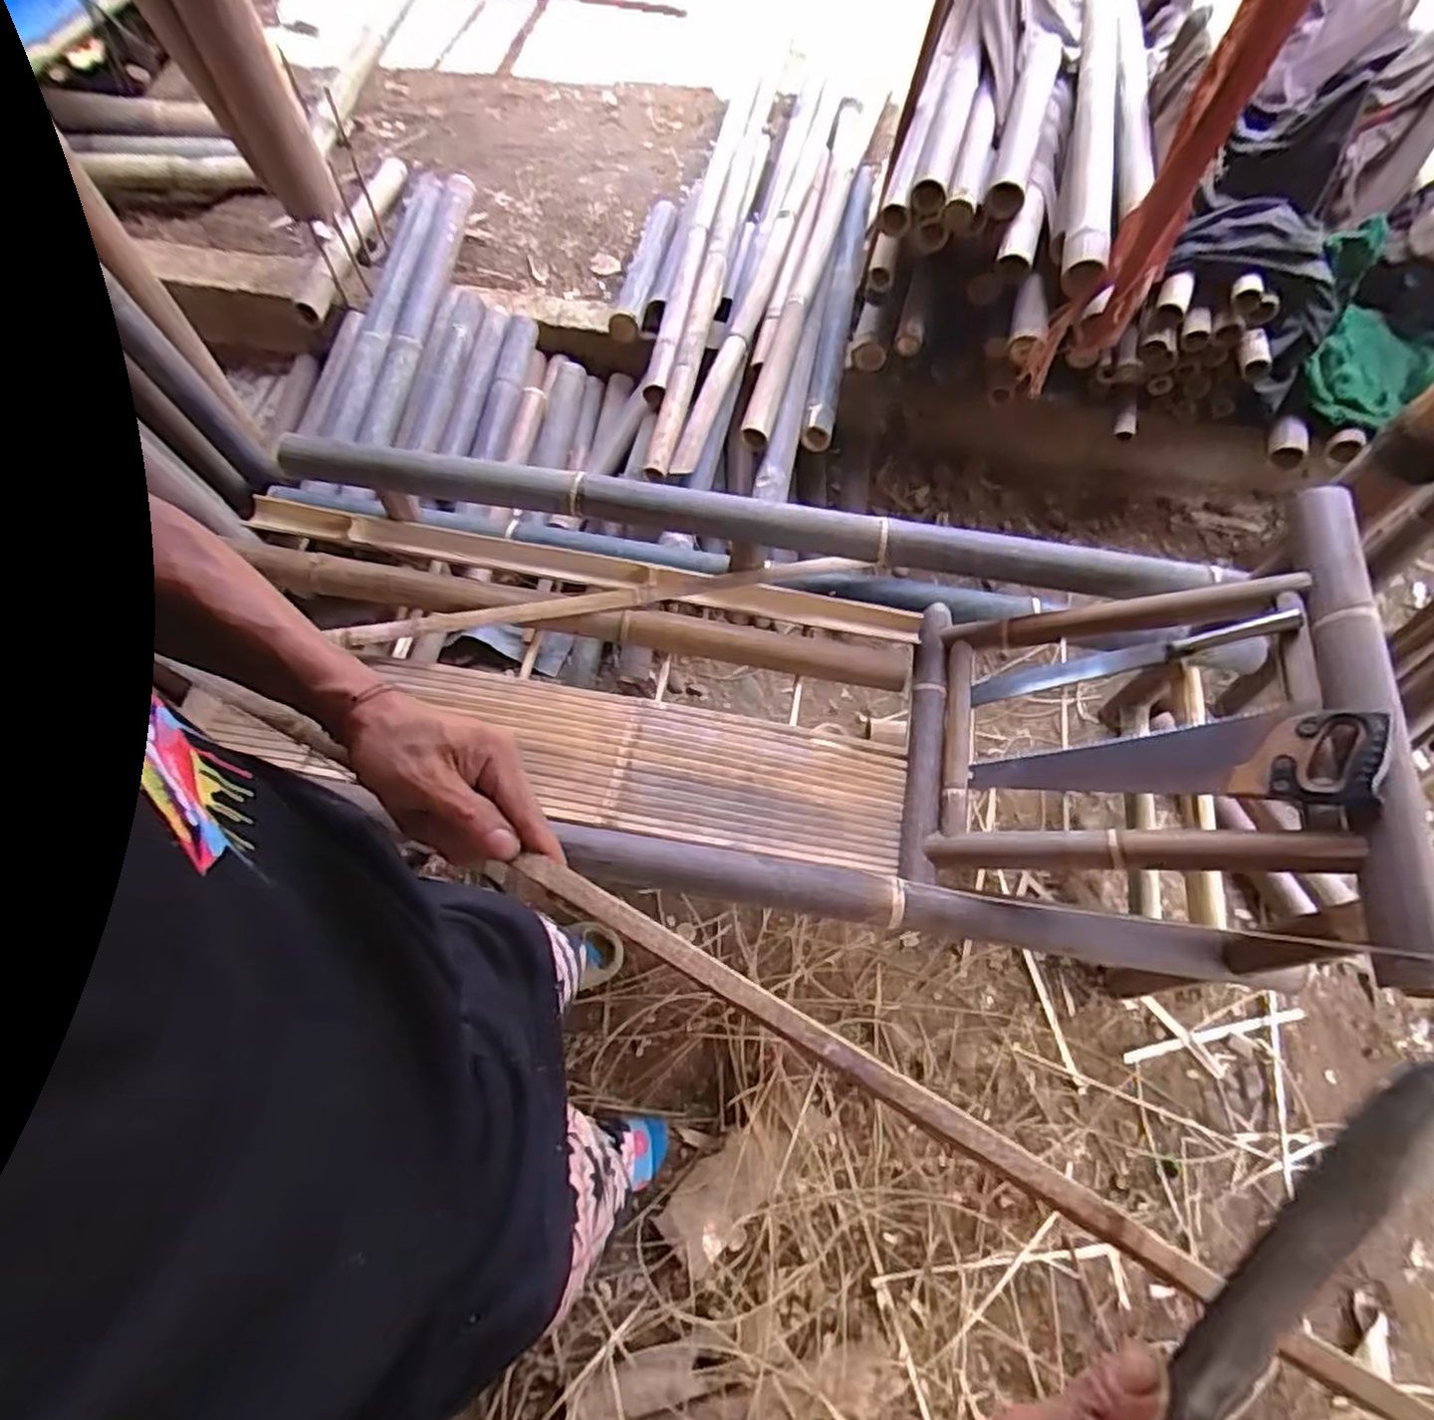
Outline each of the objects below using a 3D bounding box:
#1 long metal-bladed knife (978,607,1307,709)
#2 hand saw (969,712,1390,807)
[{"bbox_3d":[0.577,-0.069,1.094,0.422,0.028,0.044,-15,60,30],"label":"long metal-bladed knife"},{"bbox_3d":[0.568,0.074,0.996,0.460,0.026,0.104,-8,58,37],"label":"hand saw"}]

